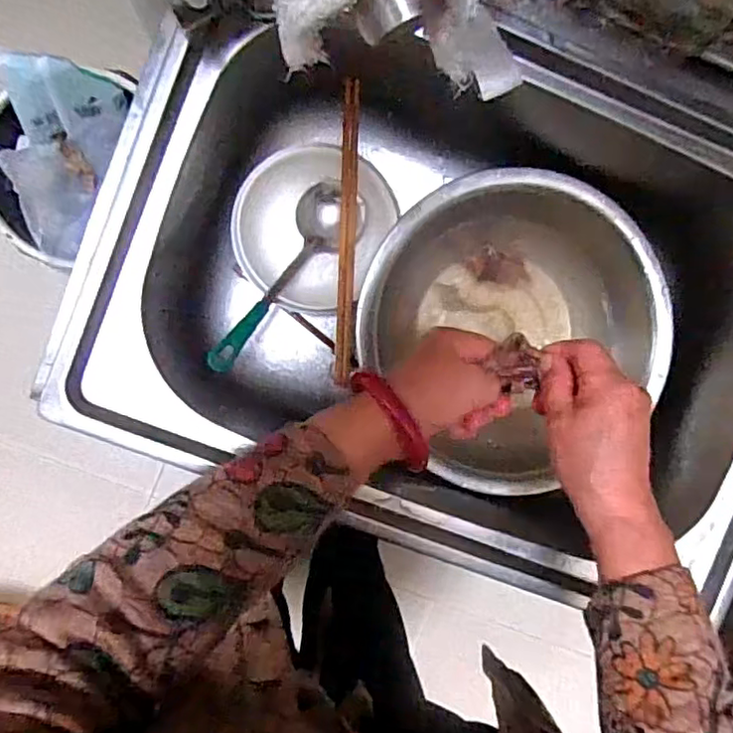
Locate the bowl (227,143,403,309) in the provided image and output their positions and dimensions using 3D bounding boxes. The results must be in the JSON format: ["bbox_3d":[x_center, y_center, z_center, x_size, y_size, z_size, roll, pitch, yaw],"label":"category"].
[{"bbox_3d":[-0.050,-0.126,0.556,0.129,0.038,0.141,24,93,-8],"label":"bowl"}]

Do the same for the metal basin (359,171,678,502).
[{"bbox_3d":[0.131,-0.047,0.581,0.260,0.076,0.252,-1,96,-6],"label":"metal basin"}]

